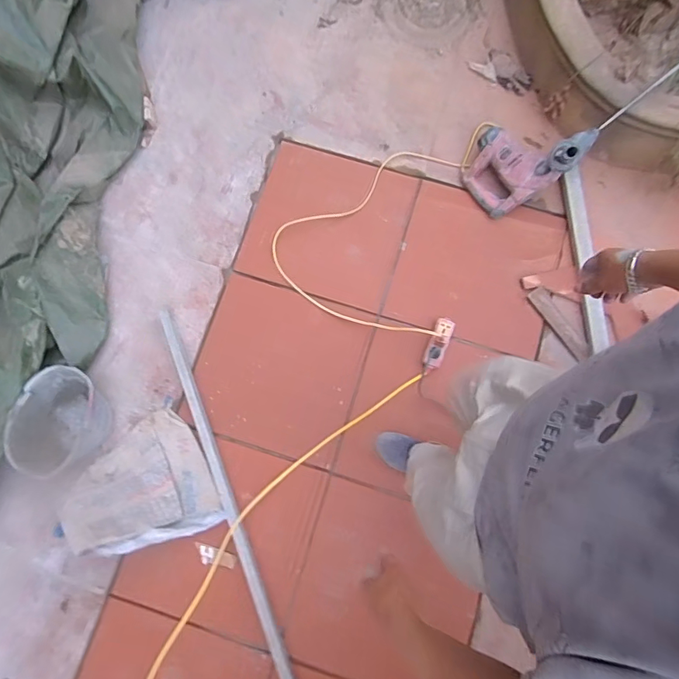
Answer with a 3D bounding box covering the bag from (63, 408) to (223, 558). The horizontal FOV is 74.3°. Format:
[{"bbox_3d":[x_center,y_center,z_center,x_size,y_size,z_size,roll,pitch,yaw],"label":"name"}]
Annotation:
[{"bbox_3d":[-0.571,0.414,1.237,0.365,0.179,0.368,-24,79,-4],"label":"bag"}]

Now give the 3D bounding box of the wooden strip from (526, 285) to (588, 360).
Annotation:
[{"bbox_3d":[0.716,-0.054,1.460,0.061,0.019,0.262,-32,80,-6],"label":"wooden strip"}]

